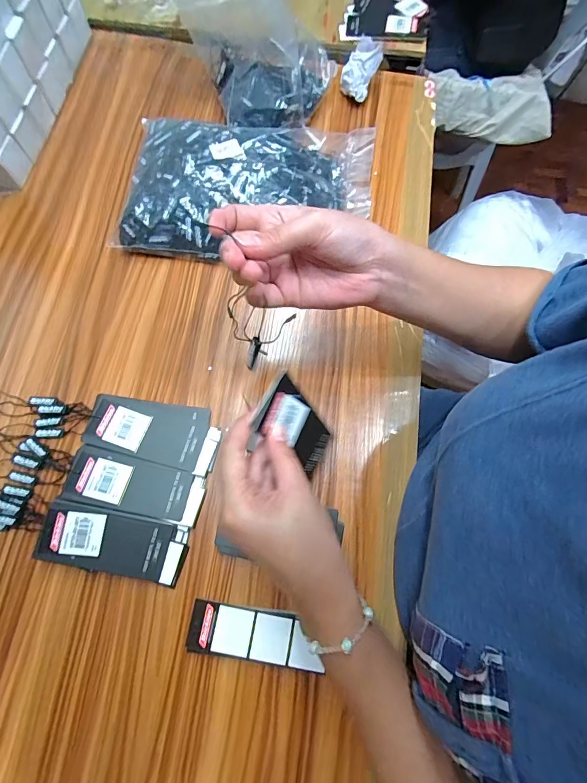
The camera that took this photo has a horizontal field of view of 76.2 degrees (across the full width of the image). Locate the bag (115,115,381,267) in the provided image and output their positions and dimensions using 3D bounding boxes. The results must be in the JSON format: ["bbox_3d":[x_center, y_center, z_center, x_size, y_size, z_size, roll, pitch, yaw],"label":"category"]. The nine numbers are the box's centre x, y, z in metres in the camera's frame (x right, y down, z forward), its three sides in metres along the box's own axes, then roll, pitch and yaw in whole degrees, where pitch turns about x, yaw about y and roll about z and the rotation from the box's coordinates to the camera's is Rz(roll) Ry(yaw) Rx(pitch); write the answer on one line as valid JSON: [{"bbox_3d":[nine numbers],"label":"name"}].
[{"bbox_3d":[-0.049,-0.231,0.429,0.282,0.058,0.169,0,73,-2],"label":"bag"}]

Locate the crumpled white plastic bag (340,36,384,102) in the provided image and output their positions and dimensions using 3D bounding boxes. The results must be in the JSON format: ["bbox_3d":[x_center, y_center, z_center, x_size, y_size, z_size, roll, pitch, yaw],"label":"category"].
[{"bbox_3d":[0.089,-0.421,0.495,0.045,0.048,0.065,14,73,2],"label":"crumpled white plastic bag"}]

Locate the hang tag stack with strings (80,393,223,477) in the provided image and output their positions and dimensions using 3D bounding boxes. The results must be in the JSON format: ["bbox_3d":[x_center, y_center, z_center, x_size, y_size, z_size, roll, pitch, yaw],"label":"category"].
[{"bbox_3d":[-0.134,0.037,0.366,0.122,0.021,0.061,14,73,2],"label":"hang tag stack with strings"}]

